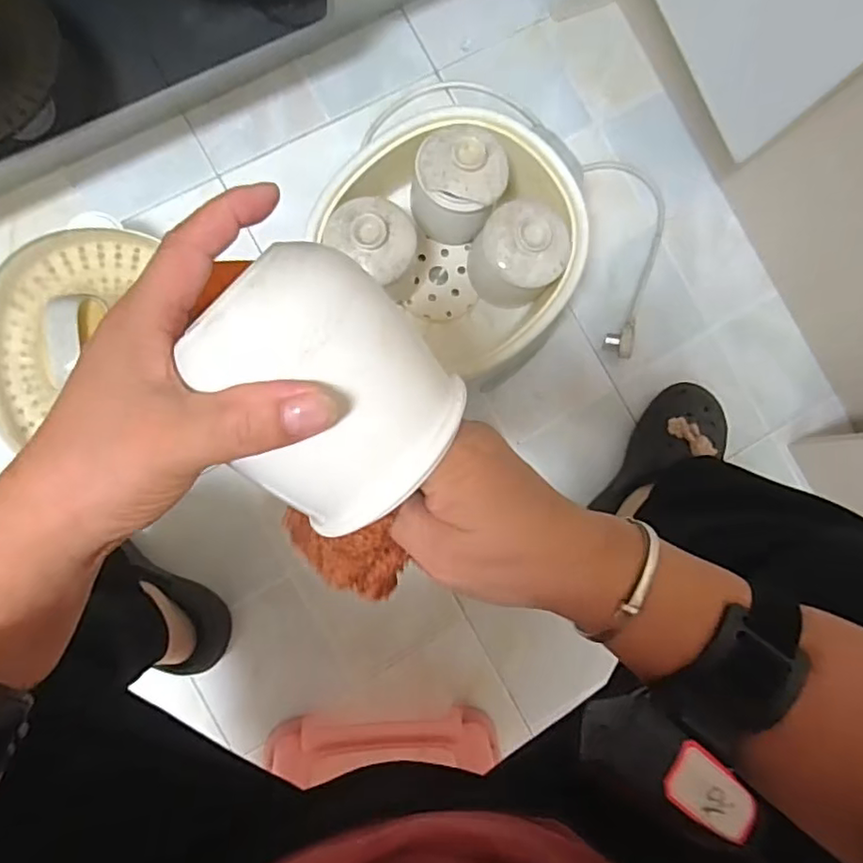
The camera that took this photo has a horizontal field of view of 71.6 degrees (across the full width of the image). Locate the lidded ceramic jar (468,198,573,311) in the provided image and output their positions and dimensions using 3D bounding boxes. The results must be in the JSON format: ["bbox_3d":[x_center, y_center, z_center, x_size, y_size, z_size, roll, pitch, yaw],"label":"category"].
[{"bbox_3d":[0.088,-0.179,0.618,0.088,0.096,0.097,32,87,-1],"label":"lidded ceramic jar"}]

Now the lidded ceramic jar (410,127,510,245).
[{"bbox_3d":[0.025,-0.255,0.621,0.086,0.102,0.078,6,87,-2],"label":"lidded ceramic jar"}]

